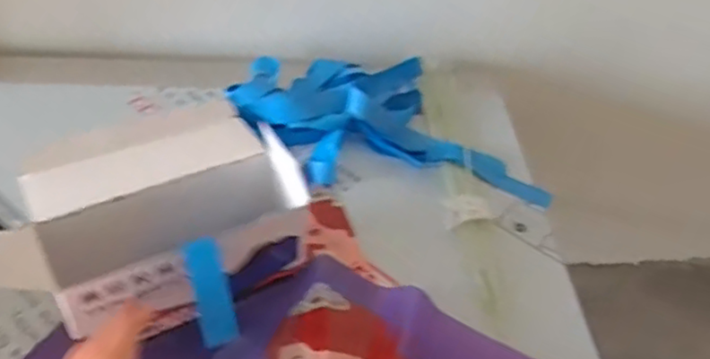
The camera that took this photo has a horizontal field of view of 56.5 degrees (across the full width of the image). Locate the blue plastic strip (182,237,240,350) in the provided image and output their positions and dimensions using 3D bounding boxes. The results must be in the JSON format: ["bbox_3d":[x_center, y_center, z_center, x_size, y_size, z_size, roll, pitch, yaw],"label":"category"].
[{"bbox_3d":[-0.112,0.087,0.512,0.027,0.006,0.082,-12,78,-23],"label":"blue plastic strip"}]

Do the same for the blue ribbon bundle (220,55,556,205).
[{"bbox_3d":[0.029,-0.071,0.800,0.366,0.071,0.219,3,34,-3],"label":"blue ribbon bundle"}]

